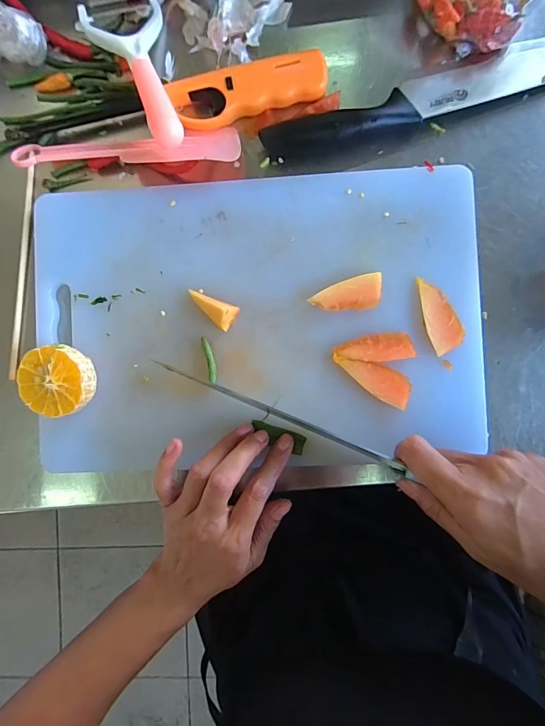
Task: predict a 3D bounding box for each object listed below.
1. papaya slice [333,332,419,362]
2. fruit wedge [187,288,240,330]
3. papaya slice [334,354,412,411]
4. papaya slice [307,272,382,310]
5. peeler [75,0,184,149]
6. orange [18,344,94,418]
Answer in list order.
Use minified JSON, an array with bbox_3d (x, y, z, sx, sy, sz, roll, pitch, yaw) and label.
[{"bbox_3d":[0.078,-0.011,0.282,0.058,0.005,0.020,-4,90,2],"label":"papaya slice"},{"bbox_3d":[-0.048,-0.044,0.288,0.041,0.015,0.020,32,91,2],"label":"fruit wedge"},{"bbox_3d":[0.075,0.011,0.281,0.061,0.007,0.024,28,91,2],"label":"papaya slice"},{"bbox_3d":[0.056,-0.053,0.285,0.054,0.005,0.026,-4,90,2],"label":"papaya slice"},{"bbox_3d":[-0.100,-0.230,0.289,0.064,0.020,0.144,-25,74,2],"label":"peeler"},{"bbox_3d":[-0.162,0.013,0.287,0.051,0.030,0.051,2,90,2],"label":"orange"}]

